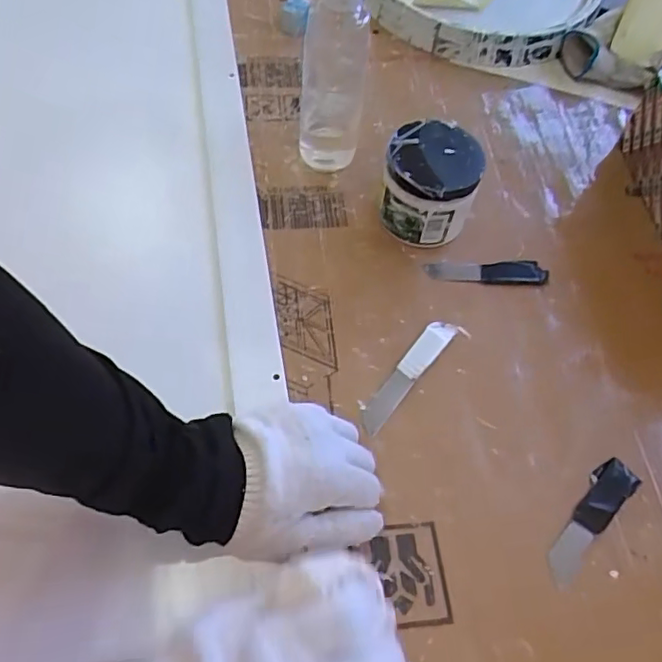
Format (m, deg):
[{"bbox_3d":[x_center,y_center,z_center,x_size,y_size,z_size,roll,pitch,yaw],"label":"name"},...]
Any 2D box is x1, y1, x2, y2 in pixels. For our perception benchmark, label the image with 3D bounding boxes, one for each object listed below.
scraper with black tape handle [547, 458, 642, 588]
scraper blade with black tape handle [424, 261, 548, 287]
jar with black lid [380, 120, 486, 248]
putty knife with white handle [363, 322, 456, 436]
[{"bbox_3d":[0.178,0.129,0.417,0.098,0.004,0.026,-40,69,-22],"label":"scraper with black tape handle"},{"bbox_3d":[0.137,-0.052,0.527,0.104,0.004,0.022,2,60,-1],"label":"scraper blade with black tape handle"},{"bbox_3d":[0.085,-0.124,0.522,0.077,0.080,0.070,1,60,-2],"label":"jar with black lid"},{"bbox_3d":[0.060,0.033,0.474,0.020,0.006,0.115,35,65,17],"label":"putty knife with white handle"}]

